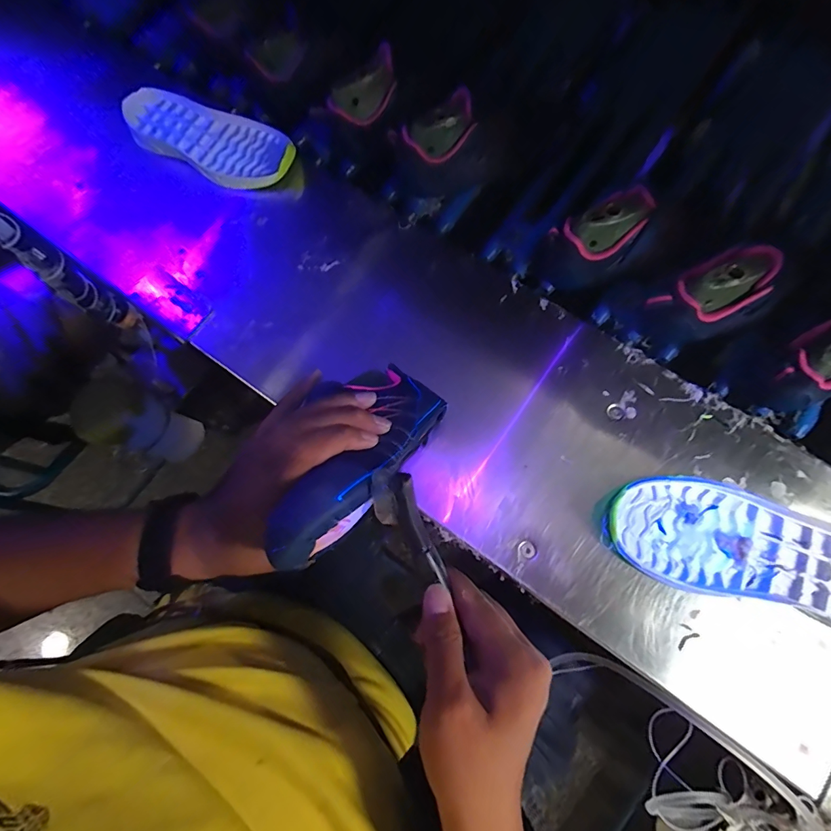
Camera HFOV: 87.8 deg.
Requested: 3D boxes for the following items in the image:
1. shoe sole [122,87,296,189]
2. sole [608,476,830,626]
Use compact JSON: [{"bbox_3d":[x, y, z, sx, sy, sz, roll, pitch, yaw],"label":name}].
[{"bbox_3d":[-0.233,-0.317,0.488,0.216,0.033,0.086,27,85,12],"label":"shoe sole"},{"bbox_3d":[0.287,0.111,0.356,0.242,0.026,0.088,13,83,10],"label":"sole"}]

